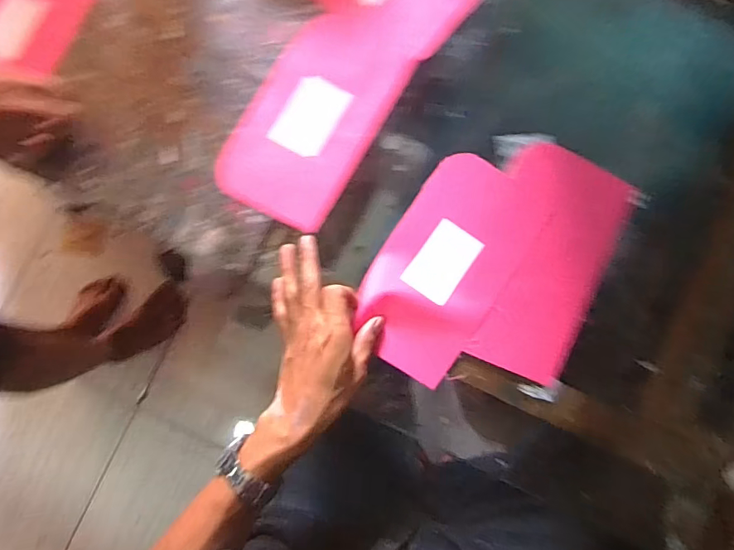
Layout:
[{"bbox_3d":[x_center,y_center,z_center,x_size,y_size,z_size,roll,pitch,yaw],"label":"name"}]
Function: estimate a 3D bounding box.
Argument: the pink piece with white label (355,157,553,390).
[{"bbox_3d":[0.081,-0.012,0.492,0.125,0.008,0.226,33,84,5],"label":"pink piece with white label"}]

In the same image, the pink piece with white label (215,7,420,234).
[{"bbox_3d":[-0.052,-0.177,0.515,0.131,0.006,0.244,30,85,5],"label":"pink piece with white label"}]

